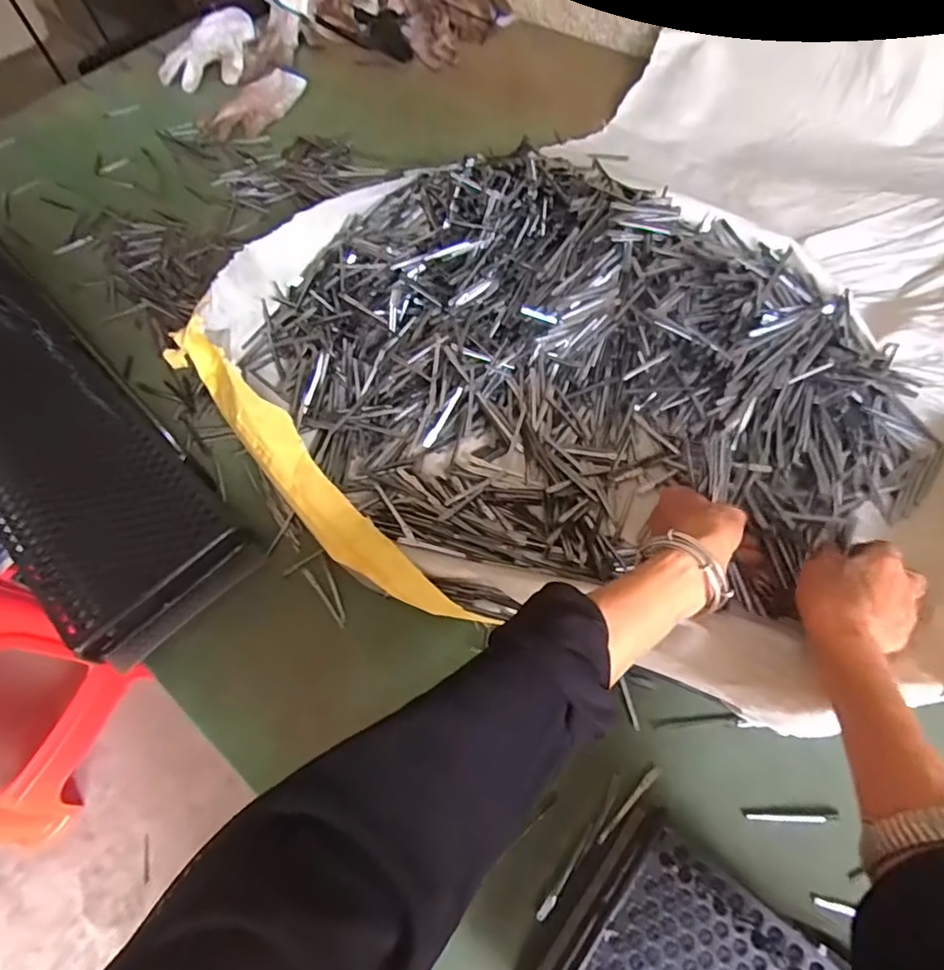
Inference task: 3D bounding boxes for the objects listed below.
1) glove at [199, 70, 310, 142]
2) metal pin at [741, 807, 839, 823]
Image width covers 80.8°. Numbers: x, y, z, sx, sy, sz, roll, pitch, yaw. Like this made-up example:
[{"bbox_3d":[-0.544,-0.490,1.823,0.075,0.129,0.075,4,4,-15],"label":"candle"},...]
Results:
[{"bbox_3d":[-0.332,-0.587,0.859,0.095,0.019,0.180,24,66,15],"label":"glove"},{"bbox_3d":[0.223,0.232,0.389,0.059,0.005,0.009,-8,61,15],"label":"metal pin"}]

